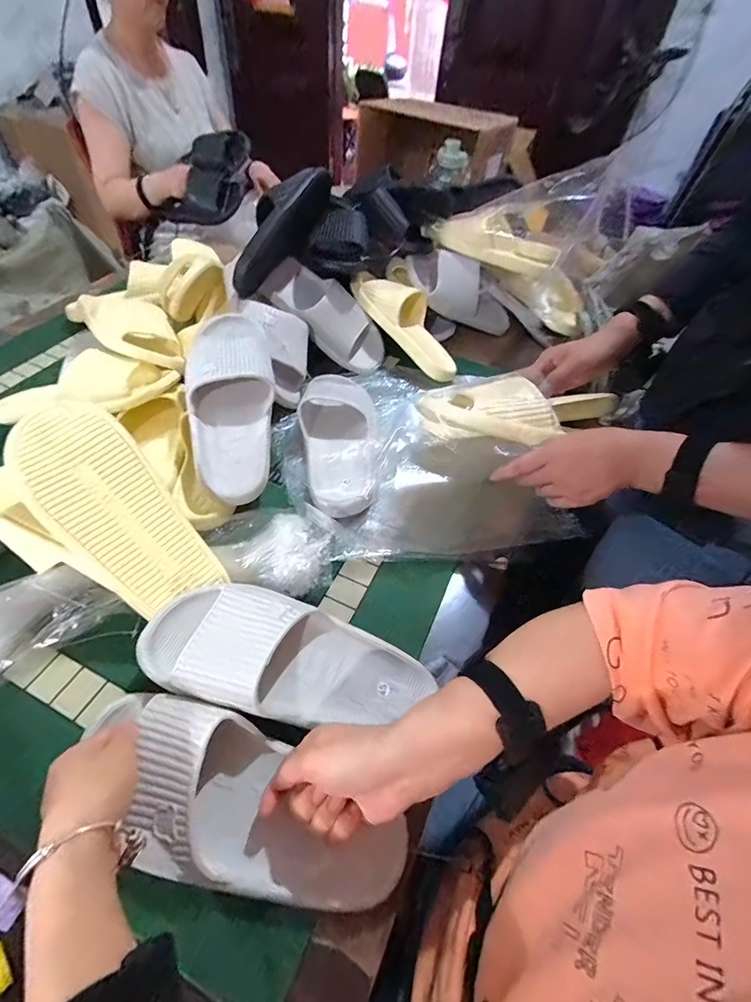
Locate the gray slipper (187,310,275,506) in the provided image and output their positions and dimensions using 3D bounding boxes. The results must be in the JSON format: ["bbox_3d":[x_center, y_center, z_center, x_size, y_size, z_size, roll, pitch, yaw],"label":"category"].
[{"bbox_3d":[-0.191,-0.135,0.561,0.104,0.068,0.282,-2,75,-8],"label":"gray slipper"}]

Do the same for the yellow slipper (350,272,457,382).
[{"bbox_3d":[0.061,-0.330,0.762,0.106,0.060,0.259,-38,88,-31],"label":"yellow slipper"}]

